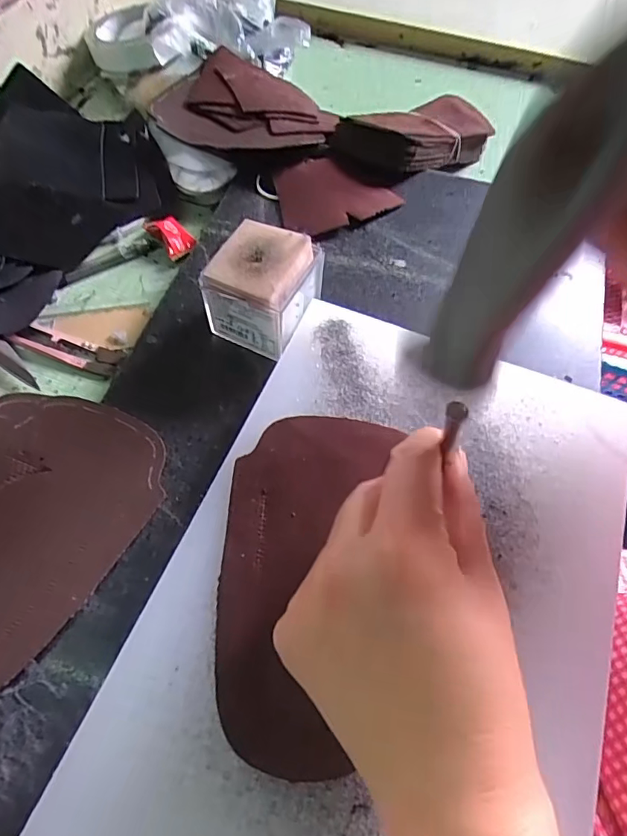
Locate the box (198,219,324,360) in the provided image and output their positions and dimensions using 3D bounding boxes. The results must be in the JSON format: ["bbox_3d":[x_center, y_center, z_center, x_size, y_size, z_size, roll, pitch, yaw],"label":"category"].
[{"bbox_3d":[-0.030,-0.078,0.313,0.057,0.060,0.056,29,64,13],"label":"box"}]

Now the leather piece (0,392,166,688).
[{"bbox_3d":[-0.158,0.054,0.264,0.114,0.010,0.153,27,64,12],"label":"leather piece"}]

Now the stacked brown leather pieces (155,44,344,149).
[{"bbox_3d":[-0.056,-0.268,0.441,0.146,0.026,0.122,20,63,9],"label":"stacked brown leather pieces"}]

